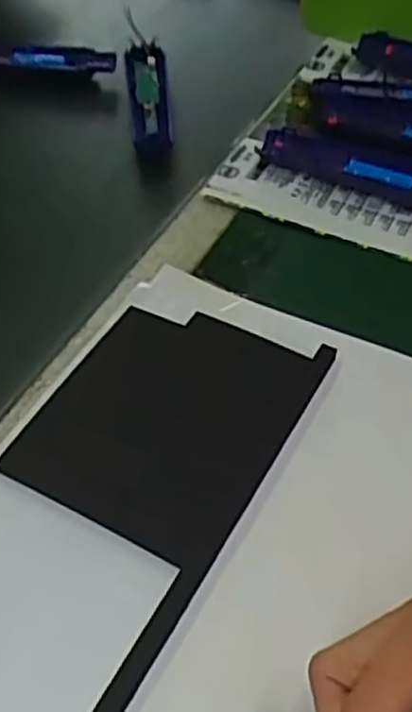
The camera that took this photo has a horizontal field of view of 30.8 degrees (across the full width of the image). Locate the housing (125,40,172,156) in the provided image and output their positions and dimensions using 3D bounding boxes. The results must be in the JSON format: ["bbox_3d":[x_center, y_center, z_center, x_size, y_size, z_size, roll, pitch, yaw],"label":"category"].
[{"bbox_3d":[-0.051,-0.229,0.652,0.035,0.018,0.155,-6,48,-1],"label":"housing"}]

